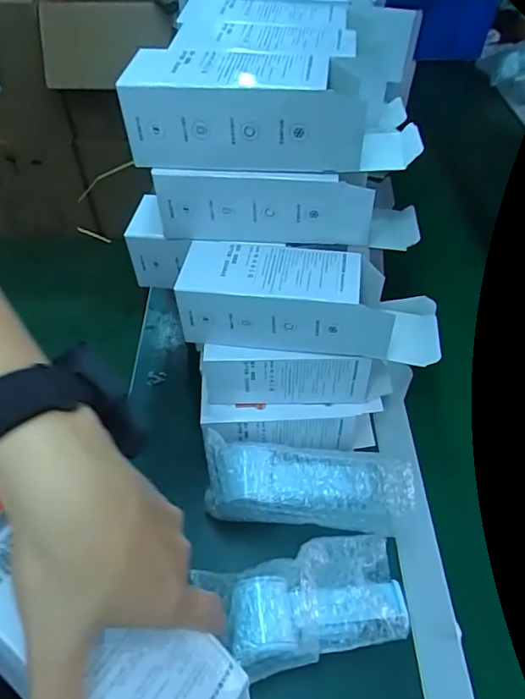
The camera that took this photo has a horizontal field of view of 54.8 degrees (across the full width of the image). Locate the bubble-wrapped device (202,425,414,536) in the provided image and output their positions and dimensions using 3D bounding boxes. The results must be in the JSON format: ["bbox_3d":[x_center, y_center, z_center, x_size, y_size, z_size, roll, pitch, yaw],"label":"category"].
[{"bbox_3d":[0.044,0.132,0.506,0.202,0.053,0.077,4,49,4],"label":"bubble-wrapped device"}]

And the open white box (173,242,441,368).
[{"bbox_3d":[0.048,-0.046,0.481,0.243,0.074,0.080,3,49,3],"label":"open white box"}]

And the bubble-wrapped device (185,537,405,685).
[{"bbox_3d":[0.040,0.215,0.440,0.169,0.044,0.092,-10,50,-9],"label":"bubble-wrapped device"}]

